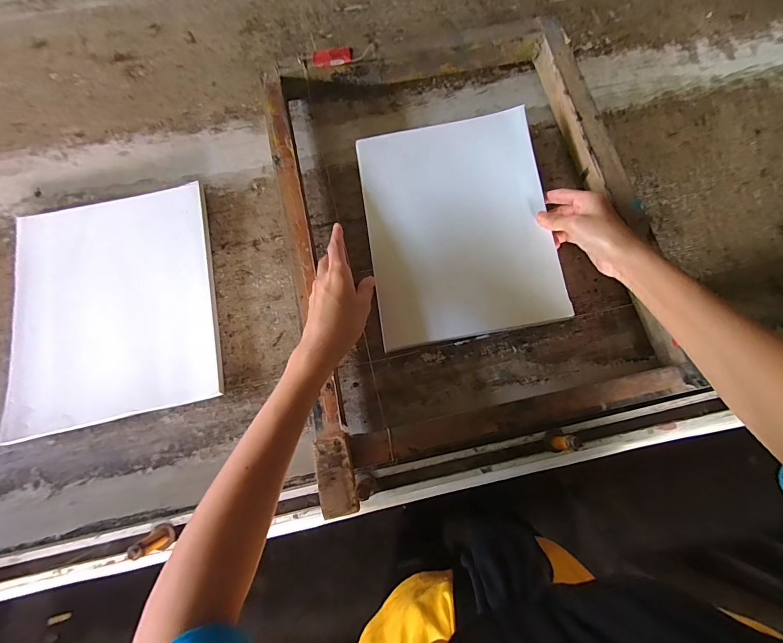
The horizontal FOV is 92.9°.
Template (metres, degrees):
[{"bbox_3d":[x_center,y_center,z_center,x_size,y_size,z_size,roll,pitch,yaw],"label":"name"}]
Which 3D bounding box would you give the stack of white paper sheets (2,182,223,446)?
[{"bbox_3d":[-0.318,-0.021,0.427,0.220,0.017,0.261,-13,74,-4],"label":"stack of white paper sheets"}]

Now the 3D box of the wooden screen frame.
[{"bbox_3d":[0.080,-0.109,0.434,0.390,0.058,0.520,-11,74,-4],"label":"wooden screen frame"}]

